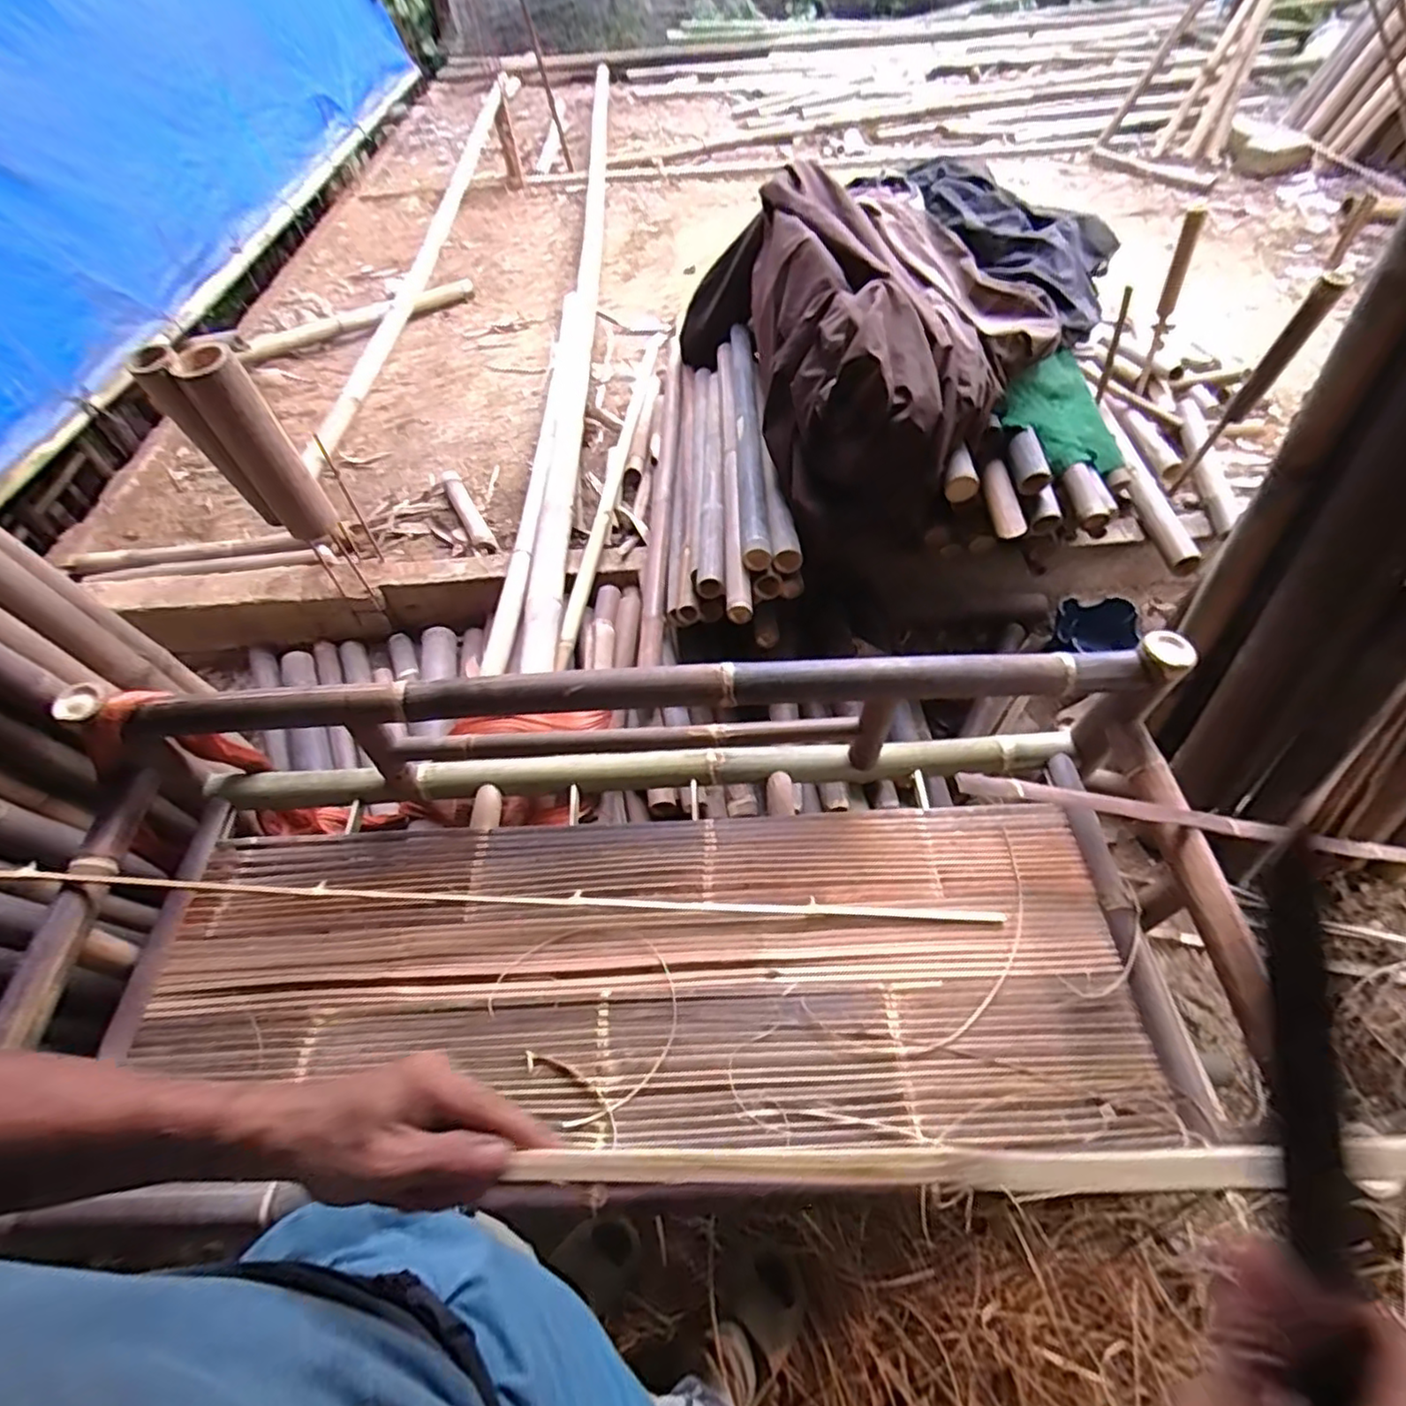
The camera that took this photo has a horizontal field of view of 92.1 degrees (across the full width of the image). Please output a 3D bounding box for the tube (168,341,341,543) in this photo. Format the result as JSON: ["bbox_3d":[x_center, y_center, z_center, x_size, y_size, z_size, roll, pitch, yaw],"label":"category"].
[{"bbox_3d":[-0.846,-0.474,1.317,0.105,0.388,0.080,-35,59,-21],"label":"tube"}]

